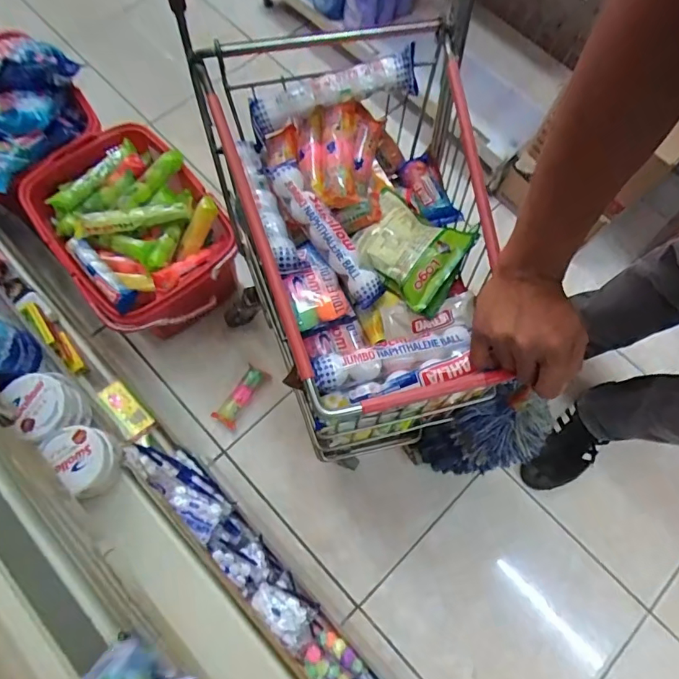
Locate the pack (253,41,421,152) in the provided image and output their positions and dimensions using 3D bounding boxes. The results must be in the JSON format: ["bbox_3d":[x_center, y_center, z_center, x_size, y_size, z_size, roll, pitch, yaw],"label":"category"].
[{"bbox_3d":[-0.009,-0.299,0.577,0.211,0.050,0.032,-17,70,6],"label":"pack"}]

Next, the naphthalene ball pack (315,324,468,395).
[{"bbox_3d":[0.059,0.016,0.515,0.177,0.030,0.039,-16,71,-7],"label":"naphthalene ball pack"}]

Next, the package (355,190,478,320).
[{"bbox_3d":[0.085,-0.110,0.571,0.130,0.030,0.126,29,72,9],"label":"package"}]

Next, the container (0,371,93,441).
[{"bbox_3d":[-0.363,0.083,0.583,0.074,0.049,0.084,-31,73,-12],"label":"container"}]

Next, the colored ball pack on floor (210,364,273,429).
[{"bbox_3d":[-0.205,0.118,0.989,0.050,0.027,0.136,32,72,10],"label":"colored ball pack on floor"}]

